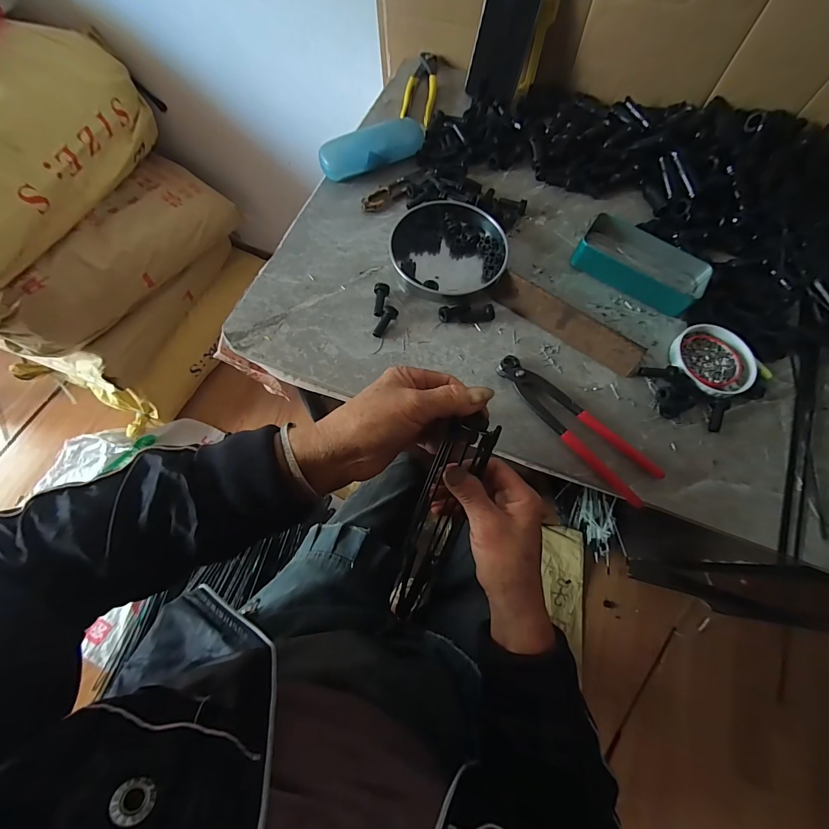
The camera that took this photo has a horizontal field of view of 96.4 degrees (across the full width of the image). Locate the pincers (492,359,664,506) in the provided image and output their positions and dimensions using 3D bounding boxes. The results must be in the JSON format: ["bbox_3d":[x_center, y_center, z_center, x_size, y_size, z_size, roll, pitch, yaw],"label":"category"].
[{"bbox_3d":[0.170,0.006,0.393,0.056,0.018,0.191,-40,76,-16],"label":"pincers"}]

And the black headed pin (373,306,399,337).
[{"bbox_3d":[-0.033,-0.104,0.419,0.016,0.013,0.037,26,70,6],"label":"black headed pin"}]

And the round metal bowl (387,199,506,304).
[{"bbox_3d":[0.042,-0.197,0.453,0.131,0.028,0.134,1,69,-3],"label":"round metal bowl"}]

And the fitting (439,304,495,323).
[{"bbox_3d":[0.060,-0.118,0.428,0.063,0.014,0.020,-5,70,-5],"label":"fitting"}]

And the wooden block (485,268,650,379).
[{"bbox_3d":[0.174,-0.106,0.423,0.179,0.022,0.032,34,71,9],"label":"wooden block"}]

